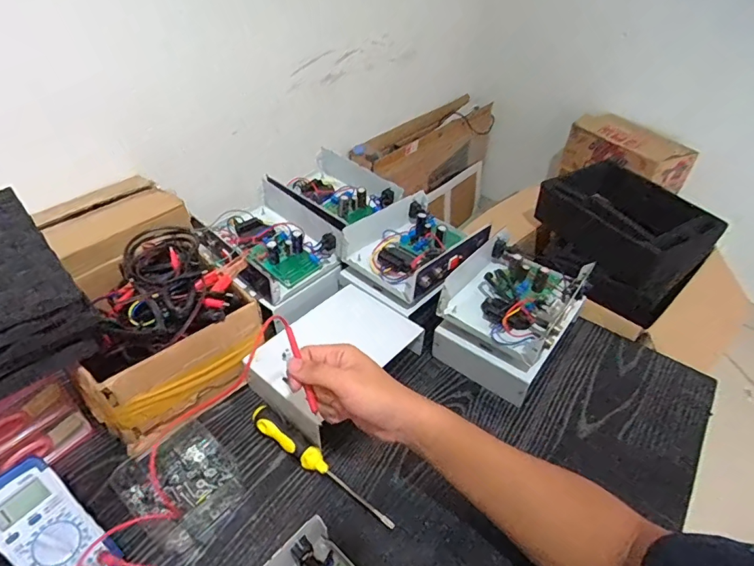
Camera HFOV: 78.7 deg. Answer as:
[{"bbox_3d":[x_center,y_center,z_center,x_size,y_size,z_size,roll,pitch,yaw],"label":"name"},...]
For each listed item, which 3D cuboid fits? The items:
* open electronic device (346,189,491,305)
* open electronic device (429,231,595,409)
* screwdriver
[{"bbox_3d":[0.060,-0.066,0.738,0.185,0.050,0.201,33,51,31],"label":"open electronic device"},{"bbox_3d":[0.182,0.040,0.686,0.191,0.112,0.206,24,46,23],"label":"open electronic device"},{"bbox_3d":[-0.069,0.213,0.543,0.213,0.024,0.030,29,48,27],"label":"screwdriver"}]

